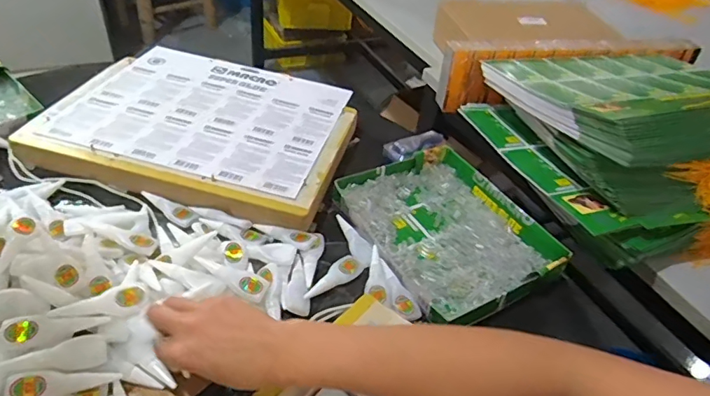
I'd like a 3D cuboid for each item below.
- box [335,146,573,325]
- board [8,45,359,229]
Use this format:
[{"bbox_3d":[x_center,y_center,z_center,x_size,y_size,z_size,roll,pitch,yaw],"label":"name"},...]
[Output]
[{"bbox_3d":[0.121,0.037,0.655,0.211,0.039,0.260,-18,47,-27],"label":"box"},{"bbox_3d":[-0.217,-0.121,0.755,0.418,0.031,0.335,14,41,7],"label":"board"}]

